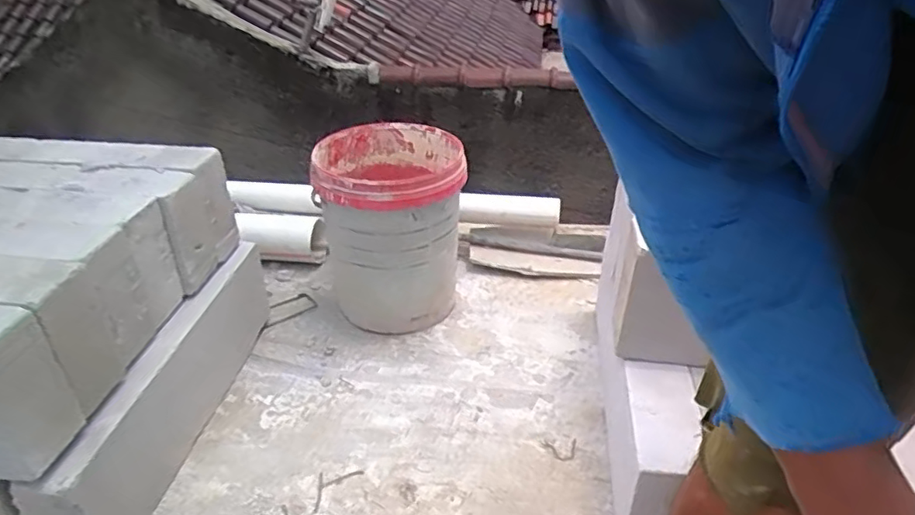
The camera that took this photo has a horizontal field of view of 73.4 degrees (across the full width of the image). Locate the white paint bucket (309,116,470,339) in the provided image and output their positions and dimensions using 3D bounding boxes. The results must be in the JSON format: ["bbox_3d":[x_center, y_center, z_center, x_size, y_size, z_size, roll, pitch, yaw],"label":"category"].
[{"bbox_3d":[-0.140,-0.047,1.324,0.290,0.372,0.339,-3,33,-5],"label":"white paint bucket"}]

